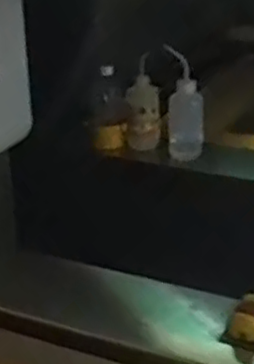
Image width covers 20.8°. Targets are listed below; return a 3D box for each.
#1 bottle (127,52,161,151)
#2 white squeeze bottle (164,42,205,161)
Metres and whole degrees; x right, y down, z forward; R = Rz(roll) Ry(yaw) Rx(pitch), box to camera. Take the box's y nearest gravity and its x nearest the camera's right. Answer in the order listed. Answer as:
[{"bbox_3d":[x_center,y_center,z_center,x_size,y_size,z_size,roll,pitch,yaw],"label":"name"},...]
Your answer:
[{"bbox_3d":[0.039,-0.183,1.578,0.058,0.211,0.063,-10,26,-19],"label":"bottle"},{"bbox_3d":[0.130,-0.172,1.527,0.075,0.248,0.073,-4,25,-5],"label":"white squeeze bottle"}]

